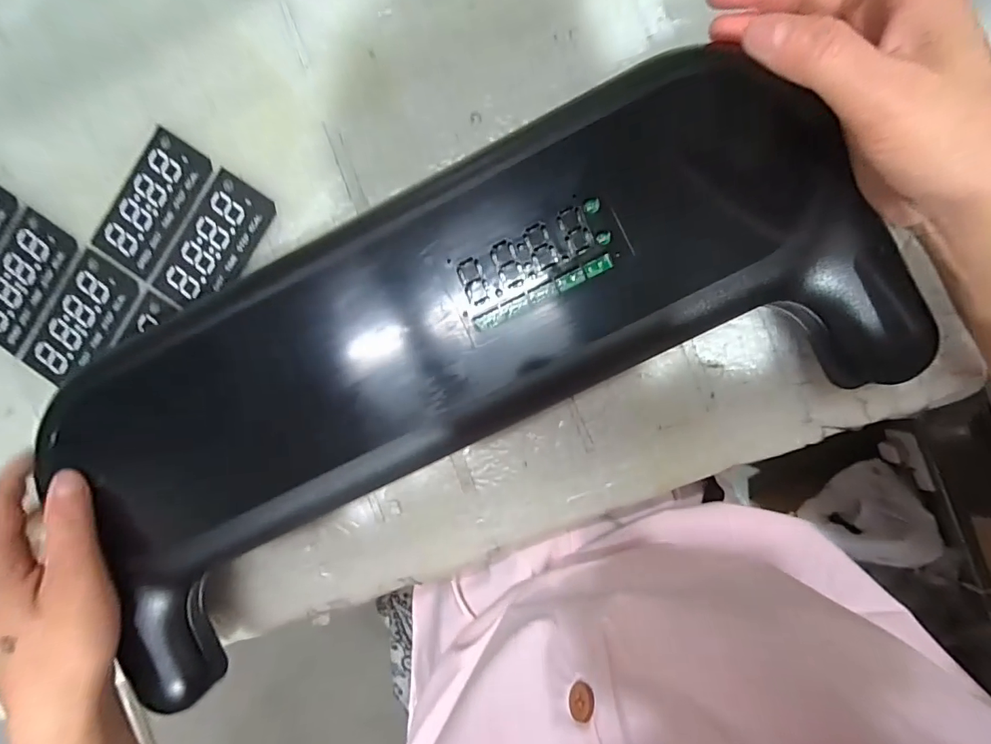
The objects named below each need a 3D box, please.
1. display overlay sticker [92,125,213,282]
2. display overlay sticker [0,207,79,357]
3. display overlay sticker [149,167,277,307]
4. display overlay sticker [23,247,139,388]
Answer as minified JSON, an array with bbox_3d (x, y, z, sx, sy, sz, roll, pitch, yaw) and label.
[{"bbox_3d":[-0.228,-0.112,0.307,0.048,0.004,0.091,33,94,4],"label":"display overlay sticker"},{"bbox_3d":[-0.327,-0.063,0.319,0.051,0.004,0.091,34,94,4],"label":"display overlay sticker"},{"bbox_3d":[-0.185,-0.084,0.304,0.050,0.004,0.090,35,94,4],"label":"display overlay sticker"},{"bbox_3d":[-0.281,-0.034,0.312,0.047,0.004,0.089,34,94,4],"label":"display overlay sticker"}]

